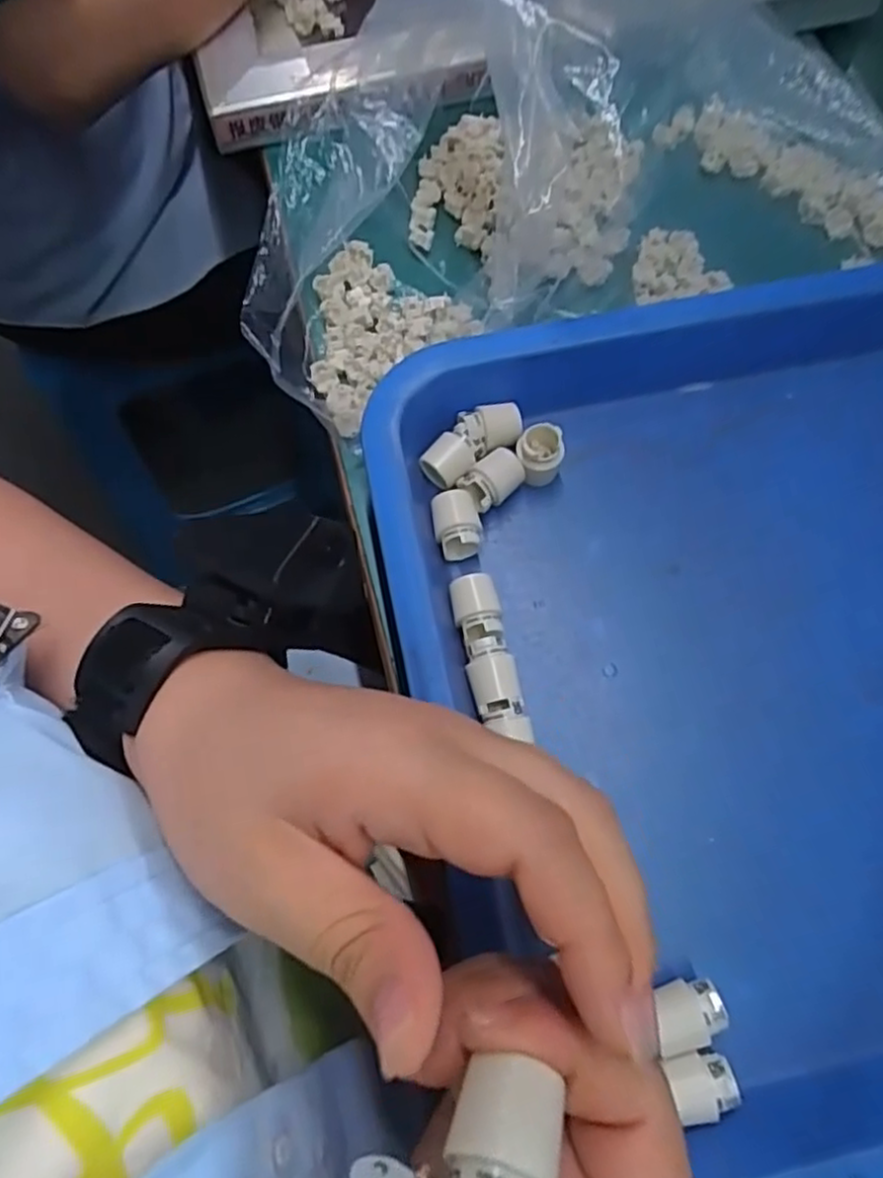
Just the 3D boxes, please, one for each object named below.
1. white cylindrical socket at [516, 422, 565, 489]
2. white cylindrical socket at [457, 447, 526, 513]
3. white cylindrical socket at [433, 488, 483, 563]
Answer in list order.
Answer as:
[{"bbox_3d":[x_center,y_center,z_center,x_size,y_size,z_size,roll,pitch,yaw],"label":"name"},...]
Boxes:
[{"bbox_3d":[0.045,-0.062,0.327,0.021,0.024,0.018,10,70,2],"label":"white cylindrical socket"},{"bbox_3d":[0.023,-0.050,0.327,0.029,0.016,0.019,-43,76,-15],"label":"white cylindrical socket"},{"bbox_3d":[0.007,-0.030,0.319,0.021,0.018,0.029,-11,71,-5],"label":"white cylindrical socket"}]

